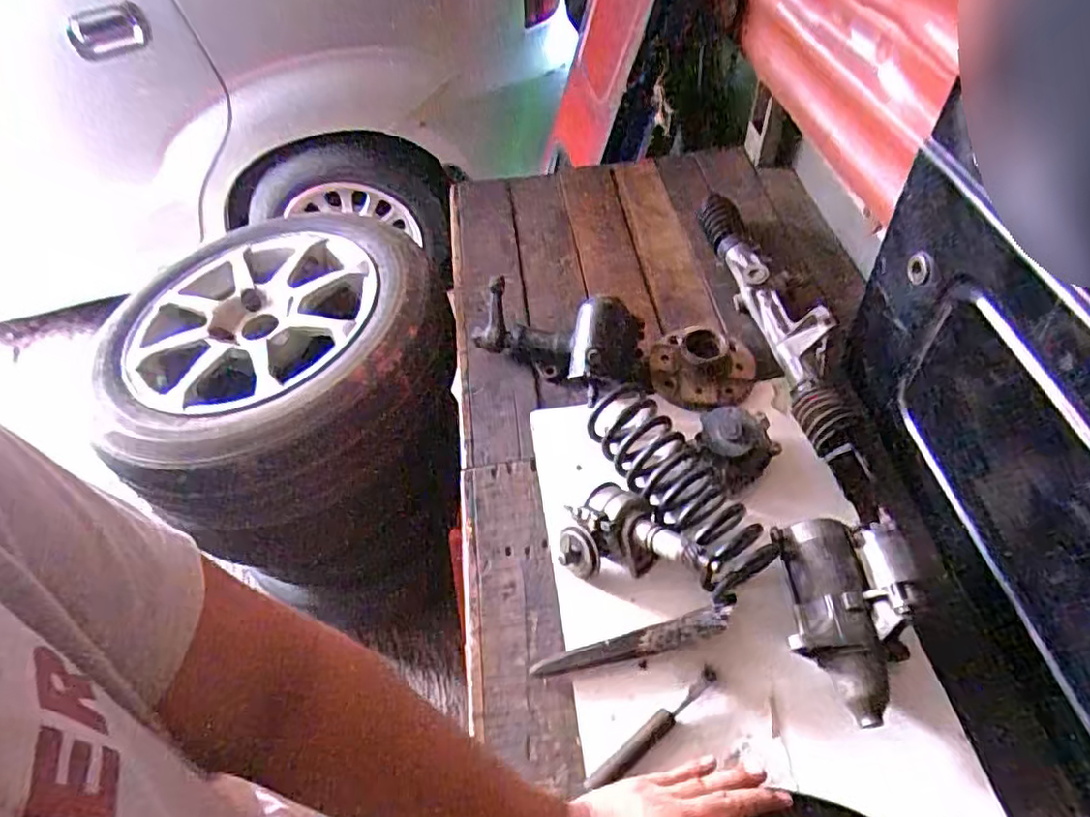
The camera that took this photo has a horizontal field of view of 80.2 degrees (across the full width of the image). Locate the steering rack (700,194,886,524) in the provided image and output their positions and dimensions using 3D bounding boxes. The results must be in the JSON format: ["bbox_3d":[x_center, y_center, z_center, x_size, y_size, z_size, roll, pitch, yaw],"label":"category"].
[{"bbox_3d":[0.325,-0.115,0.884,0.065,0.070,0.567,-8,53,-5],"label":"steering rack"}]

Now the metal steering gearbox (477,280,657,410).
[{"bbox_3d":[0.024,-0.098,0.894,0.254,0.086,0.124,15,53,30],"label":"metal steering gearbox"}]

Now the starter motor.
[{"bbox_3d":[0.300,0.202,0.639,0.126,0.076,0.192,5,53,4],"label":"starter motor"}]

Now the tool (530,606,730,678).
[{"bbox_3d":[0.087,0.243,0.659,0.202,0.013,0.027,-17,75,1],"label":"tool"}]

